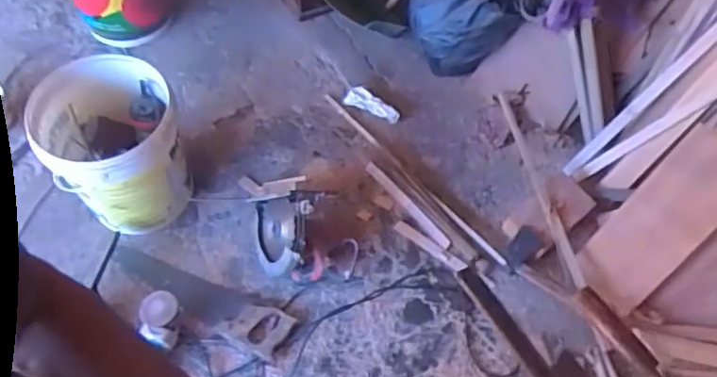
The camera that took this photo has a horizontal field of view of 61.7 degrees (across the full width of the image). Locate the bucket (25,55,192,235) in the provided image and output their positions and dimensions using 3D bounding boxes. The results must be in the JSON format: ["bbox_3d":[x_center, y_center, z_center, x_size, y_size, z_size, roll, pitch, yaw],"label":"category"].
[{"bbox_3d":[-0.575,-0.084,1.449,0.306,0.321,0.312,2,57,-2],"label":"bucket"}]

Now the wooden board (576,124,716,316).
[{"bbox_3d":[0.737,0.077,1.465,0.454,0.034,0.206,-51,47,16],"label":"wooden board"}]

